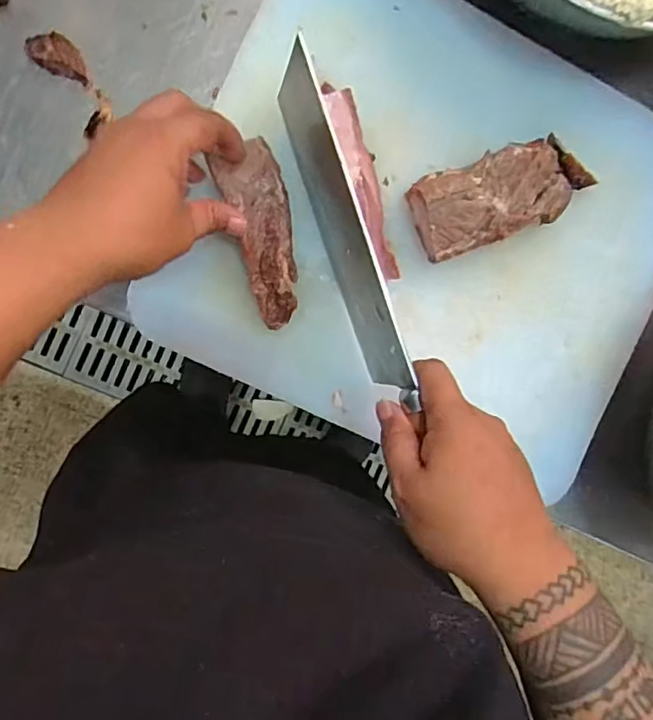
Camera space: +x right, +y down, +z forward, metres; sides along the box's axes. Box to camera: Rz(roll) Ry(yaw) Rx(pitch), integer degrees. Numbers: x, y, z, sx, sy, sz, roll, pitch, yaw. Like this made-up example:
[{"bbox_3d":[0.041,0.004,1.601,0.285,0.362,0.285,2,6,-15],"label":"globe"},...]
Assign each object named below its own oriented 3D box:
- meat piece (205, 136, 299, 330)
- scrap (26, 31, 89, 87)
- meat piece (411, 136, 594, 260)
[{"bbox_3d":[-0.049,-0.092,0.420,0.048,0.018,0.134,-12,98,-7],"label":"meat piece"},{"bbox_3d":[-0.200,-0.229,0.427,0.044,0.019,0.024,20,90,-8],"label":"scrap"},{"bbox_3d":[0.137,-0.127,0.437,0.142,0.048,0.062,-21,96,-6],"label":"meat piece"}]

